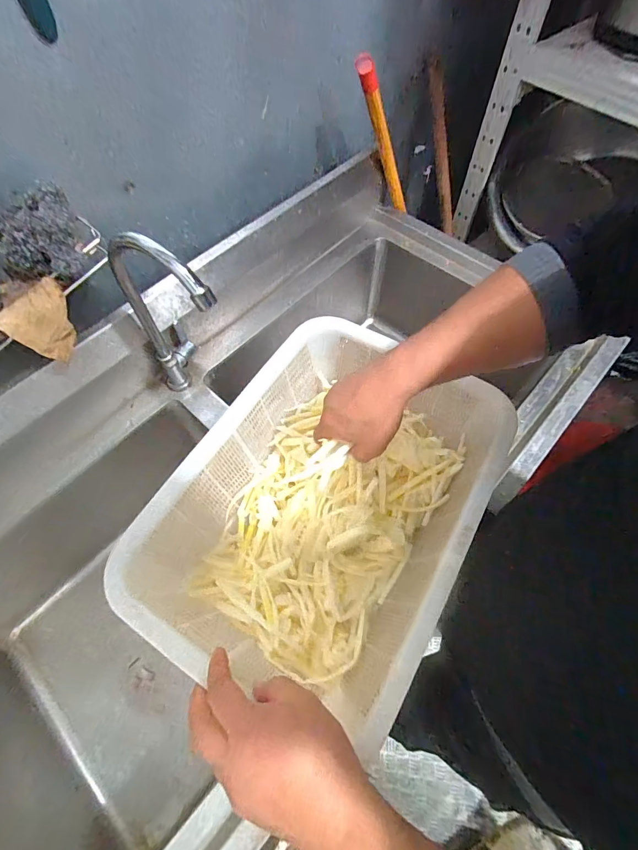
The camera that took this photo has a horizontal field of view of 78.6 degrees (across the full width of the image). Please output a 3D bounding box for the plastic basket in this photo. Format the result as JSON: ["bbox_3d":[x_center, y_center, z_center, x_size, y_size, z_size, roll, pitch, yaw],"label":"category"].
[{"bbox_3d":[0.010,0.092,0.477,0.292,0.136,0.417,27,66,14],"label":"plastic basket"}]

